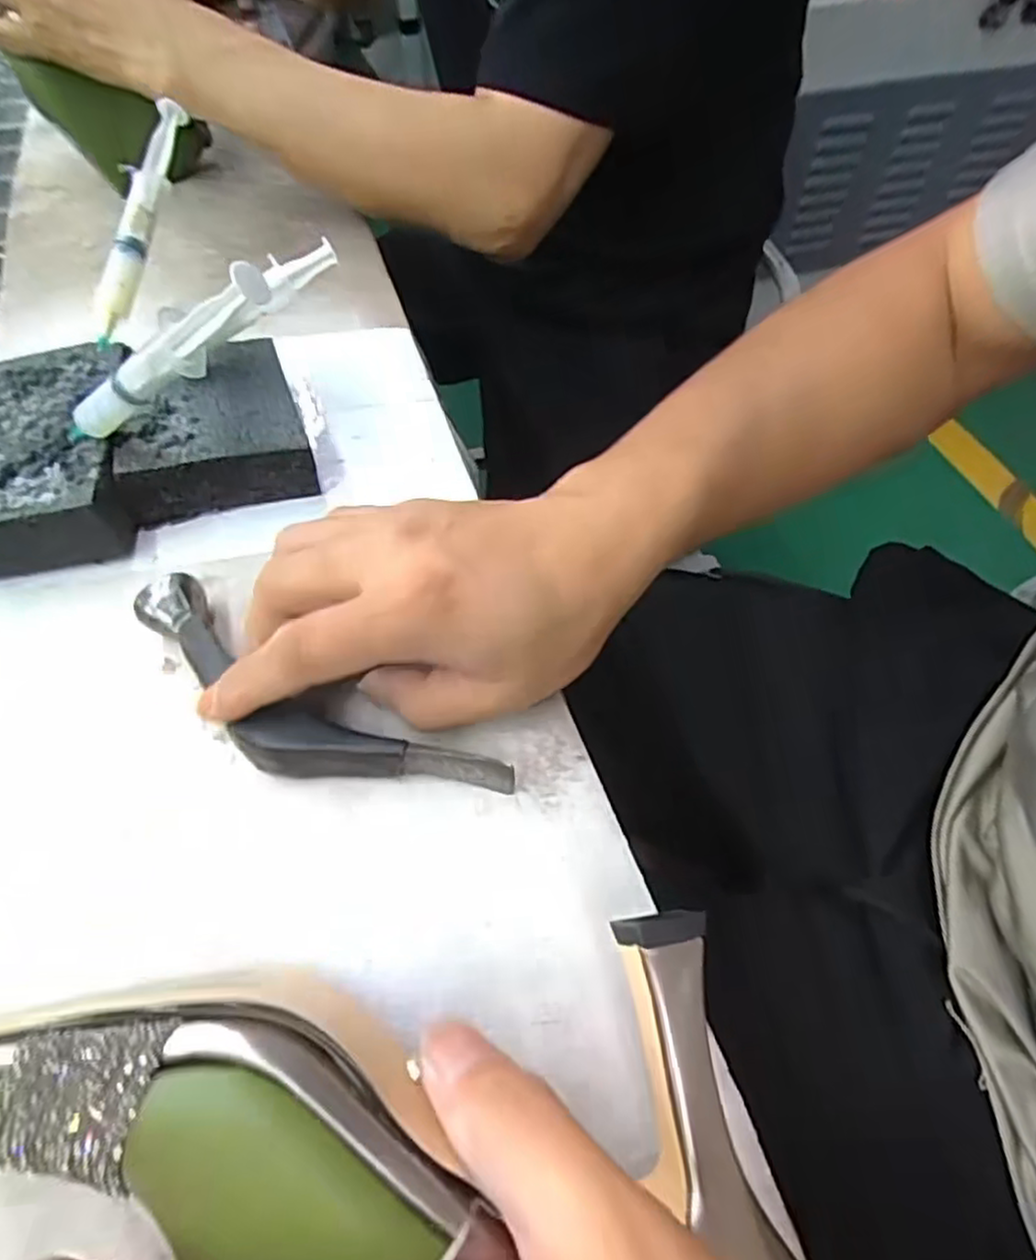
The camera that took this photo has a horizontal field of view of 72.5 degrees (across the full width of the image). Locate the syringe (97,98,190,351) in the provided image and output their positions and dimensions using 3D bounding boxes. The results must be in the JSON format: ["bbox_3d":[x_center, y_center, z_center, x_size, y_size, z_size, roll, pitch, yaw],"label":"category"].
[{"bbox_3d":[-0.209,-0.218,0.383,0.021,0.018,0.133,15,89,11],"label":"syringe"}]

